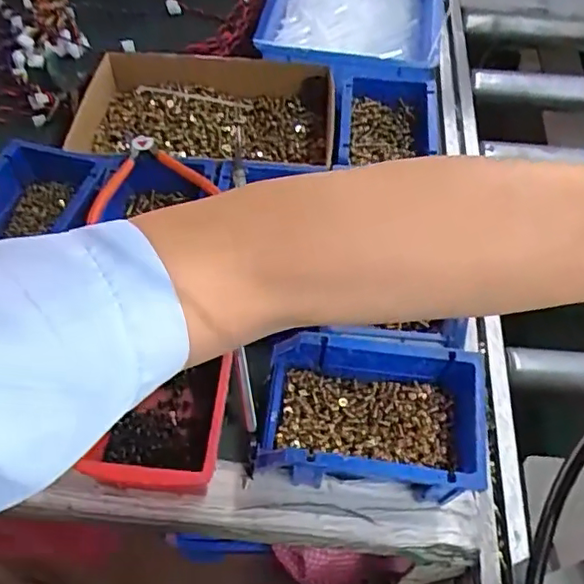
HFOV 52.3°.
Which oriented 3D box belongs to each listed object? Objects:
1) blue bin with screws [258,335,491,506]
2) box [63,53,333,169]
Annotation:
[{"bbox_3d":[0.059,0.098,0.453,0.156,0.073,0.098,8,56,4],"label":"blue bin with screws"},{"bbox_3d":[-0.102,-0.206,0.673,0.290,0.065,0.123,7,56,4],"label":"box"}]

